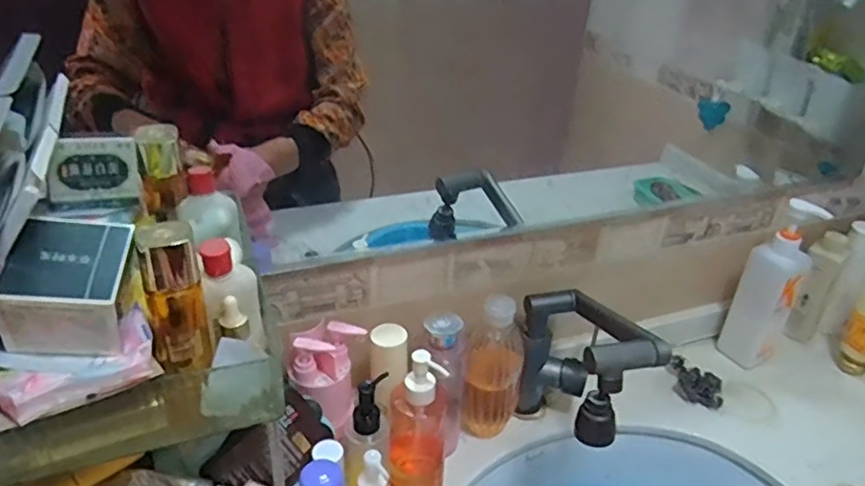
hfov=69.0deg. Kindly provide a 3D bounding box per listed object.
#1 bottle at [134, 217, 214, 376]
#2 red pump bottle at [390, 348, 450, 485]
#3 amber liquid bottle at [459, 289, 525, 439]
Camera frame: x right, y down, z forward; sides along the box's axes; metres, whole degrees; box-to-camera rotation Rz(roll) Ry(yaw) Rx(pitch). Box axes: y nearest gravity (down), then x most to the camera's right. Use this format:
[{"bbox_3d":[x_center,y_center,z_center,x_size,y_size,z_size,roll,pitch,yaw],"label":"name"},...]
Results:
[{"bbox_3d":[-0.197,0.046,0.488,0.039,0.125,0.030,-9,34,-21],"label":"bottle"},{"bbox_3d":[-0.014,0.194,0.656,0.060,0.188,0.056,3,32,-2],"label":"red pump bottle"},{"bbox_3d":[0.075,0.151,0.756,0.067,0.186,0.084,10,32,10],"label":"amber liquid bottle"}]

